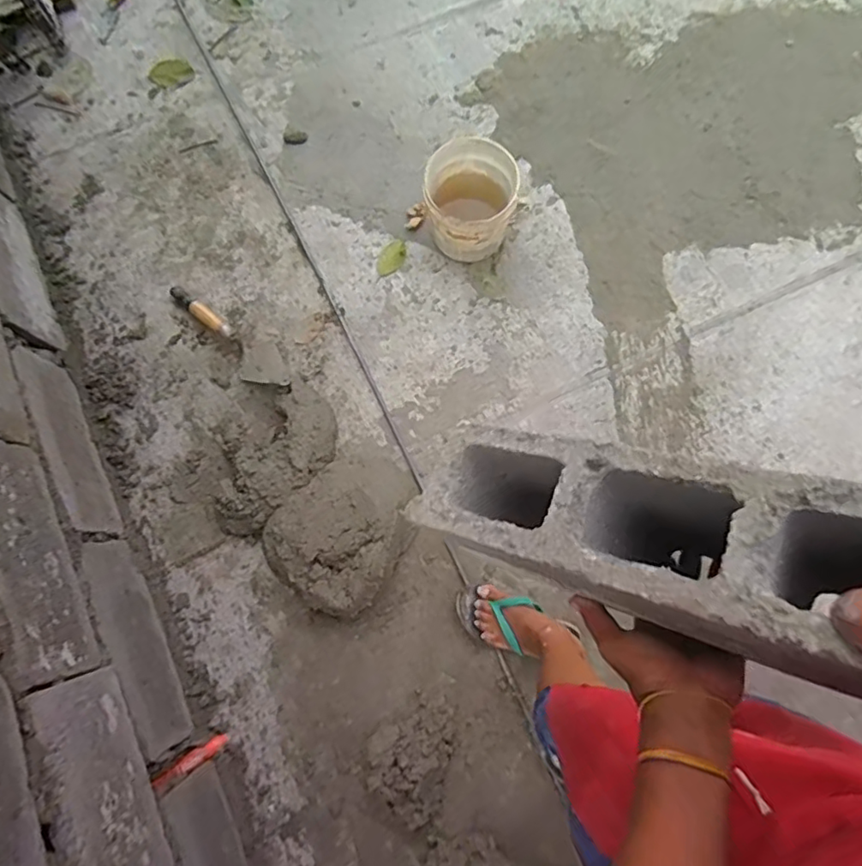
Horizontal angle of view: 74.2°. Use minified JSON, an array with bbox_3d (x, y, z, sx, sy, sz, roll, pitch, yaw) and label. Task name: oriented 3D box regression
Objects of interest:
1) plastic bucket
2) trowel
[{"bbox_3d":[0.088,-0.509,1.268,0.183,0.209,0.201,0,77,1],"label":"plastic bucket"},{"bbox_3d":[-0.451,-0.218,1.274,0.376,0.040,0.098,40,81,9],"label":"trowel"}]

